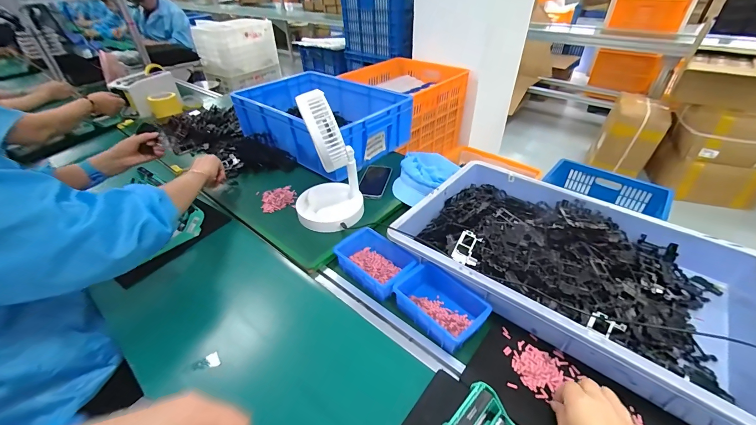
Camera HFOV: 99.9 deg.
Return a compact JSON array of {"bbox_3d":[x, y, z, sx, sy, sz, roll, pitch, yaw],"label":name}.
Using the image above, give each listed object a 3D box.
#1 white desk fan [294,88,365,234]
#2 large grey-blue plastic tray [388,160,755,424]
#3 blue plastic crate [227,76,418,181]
[{"bbox_3d":[-0.122,-0.111,0.698,0.155,0.291,0.157,-9,38,-7],"label":"white desk fan"},{"bbox_3d":[0.345,0.085,0.605,0.551,0.080,0.359,26,46,32],"label":"large grey-blue plastic tray"},{"bbox_3d":[-0.161,-0.303,1.006,0.469,0.156,0.360,25,46,31],"label":"blue plastic crate"}]

